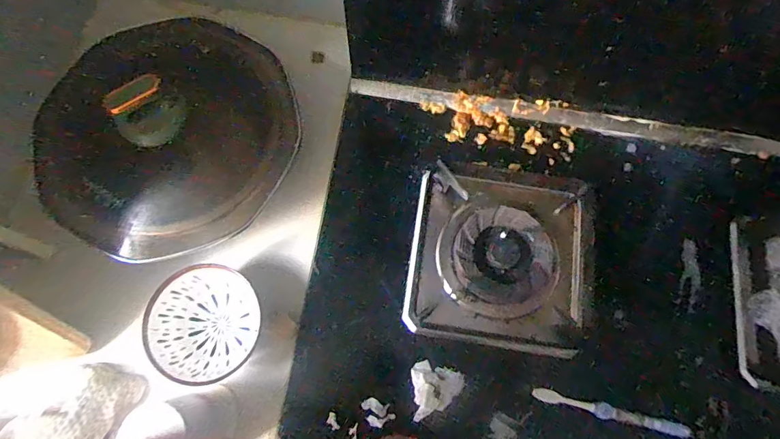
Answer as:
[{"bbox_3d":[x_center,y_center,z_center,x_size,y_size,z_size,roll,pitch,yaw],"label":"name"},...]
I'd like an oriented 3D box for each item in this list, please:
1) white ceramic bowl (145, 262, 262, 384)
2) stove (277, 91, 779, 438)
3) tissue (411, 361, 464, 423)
[{"bbox_3d":[-0.208,0.116,0.506,0.102,0.077,0.123,11,74,1],"label":"white ceramic bowl"},{"bbox_3d":[0.296,0.095,0.533,0.793,0.071,0.456,9,76,3],"label":"stove"},{"bbox_3d":[0.056,0.196,0.512,0.060,0.019,0.059,-5,76,-1],"label":"tissue"}]

